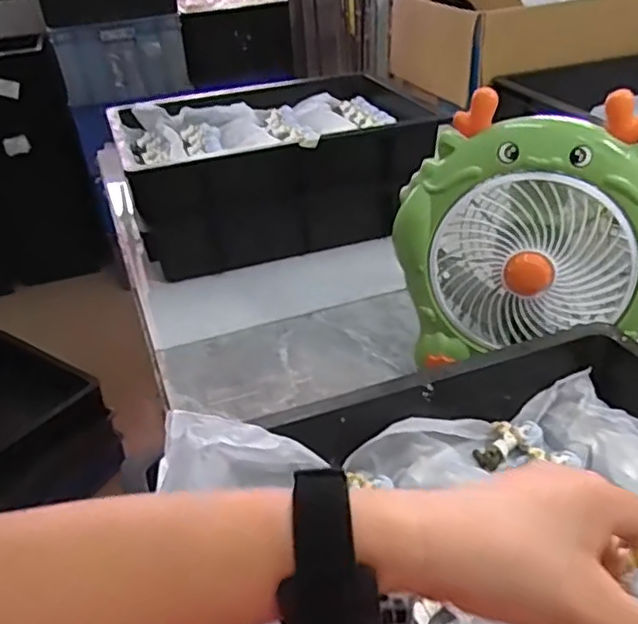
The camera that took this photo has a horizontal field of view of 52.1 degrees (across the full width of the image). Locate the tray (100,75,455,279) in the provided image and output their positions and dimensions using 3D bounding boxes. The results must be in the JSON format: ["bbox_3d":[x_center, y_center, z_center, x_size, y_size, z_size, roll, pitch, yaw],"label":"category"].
[{"bbox_3d":[-0.063,-0.224,1.010,0.445,0.164,0.309,-13,33,-13],"label":"tray"}]

